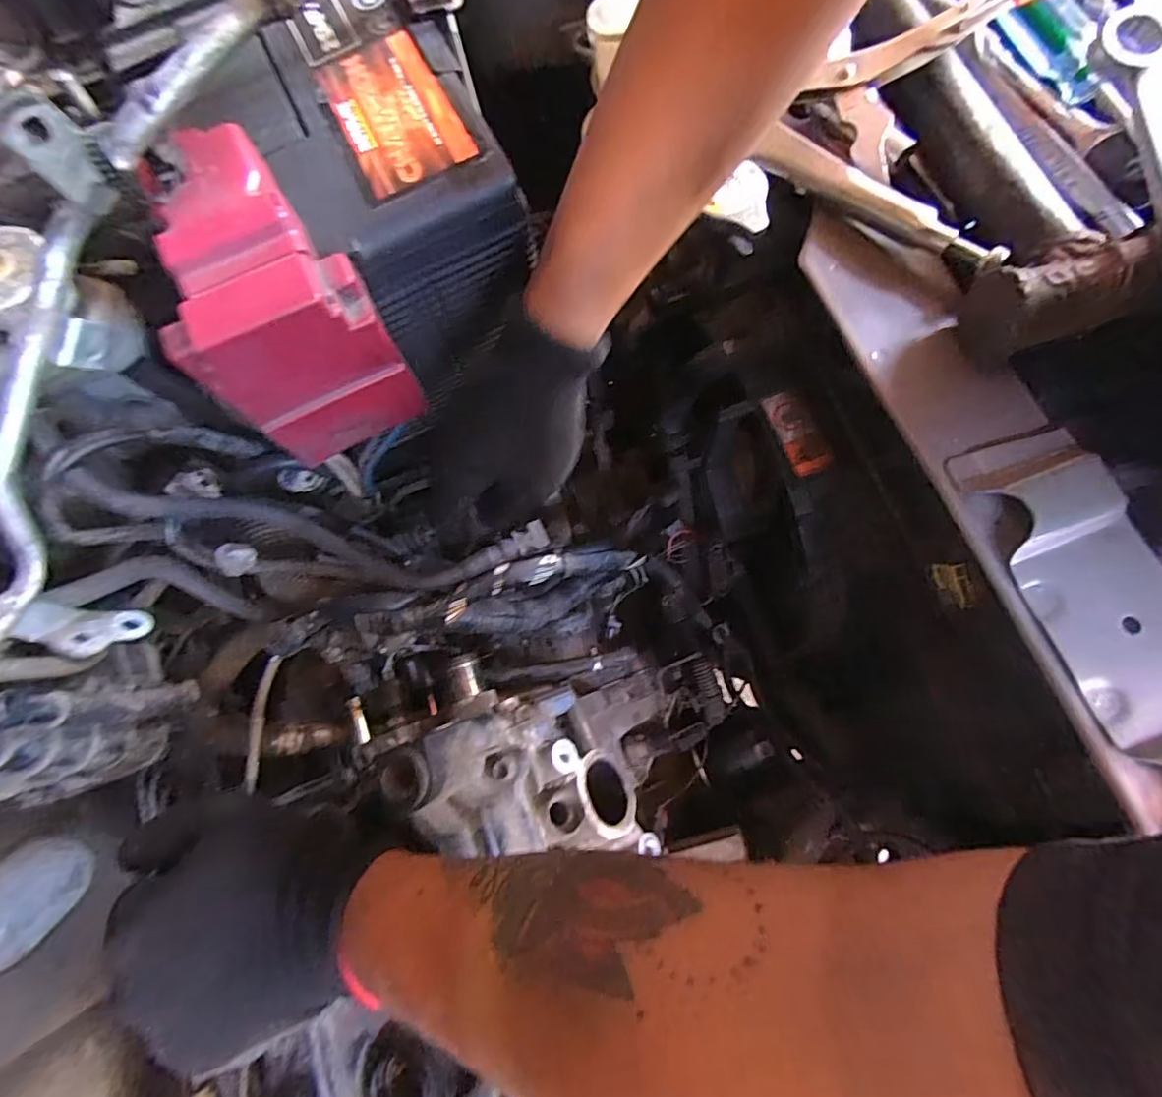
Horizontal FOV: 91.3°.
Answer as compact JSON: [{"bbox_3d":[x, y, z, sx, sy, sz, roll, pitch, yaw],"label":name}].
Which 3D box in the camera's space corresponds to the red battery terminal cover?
[{"bbox_3d":[-0.141,-0.112,0.270,0.078,0.094,0.101,-28,80,-4],"label":"red battery terminal cover"}]

